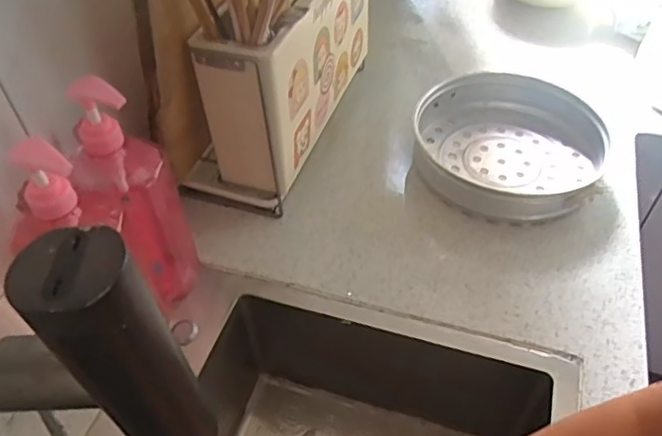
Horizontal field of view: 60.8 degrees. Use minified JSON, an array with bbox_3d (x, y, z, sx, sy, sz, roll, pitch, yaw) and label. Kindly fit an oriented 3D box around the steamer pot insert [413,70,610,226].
[{"bbox_3d":[0.234,-0.101,0.771,0.242,0.063,0.245,-1,48,1],"label":"steamer pot insert"}]

